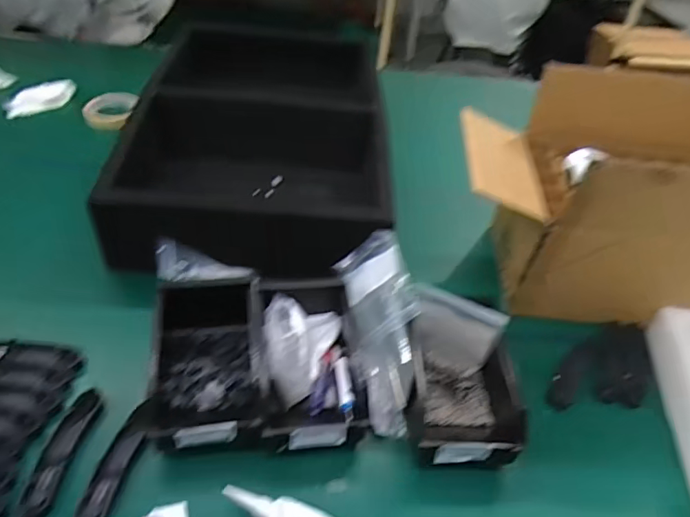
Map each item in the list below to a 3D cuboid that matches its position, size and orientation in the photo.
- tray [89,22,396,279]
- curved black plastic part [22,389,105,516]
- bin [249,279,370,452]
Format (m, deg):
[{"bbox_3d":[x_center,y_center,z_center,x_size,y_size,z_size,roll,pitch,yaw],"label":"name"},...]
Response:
[{"bbox_3d":[-0.124,-0.219,0.879,0.337,0.152,0.644,2,44,-4],"label":"tray"},{"bbox_3d":[-0.265,0.177,0.480,0.031,0.019,0.115,7,44,1],"label":"curved black plastic part"},{"bbox_3d":[-0.042,0.101,0.548,0.107,0.086,0.189,-6,46,-12],"label":"bin"}]

